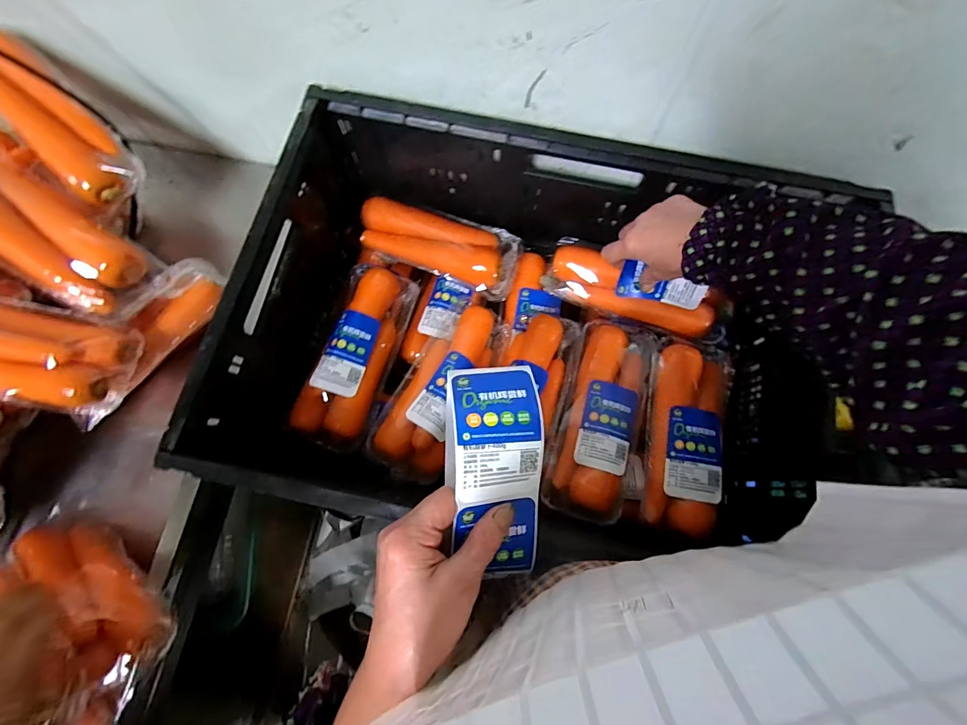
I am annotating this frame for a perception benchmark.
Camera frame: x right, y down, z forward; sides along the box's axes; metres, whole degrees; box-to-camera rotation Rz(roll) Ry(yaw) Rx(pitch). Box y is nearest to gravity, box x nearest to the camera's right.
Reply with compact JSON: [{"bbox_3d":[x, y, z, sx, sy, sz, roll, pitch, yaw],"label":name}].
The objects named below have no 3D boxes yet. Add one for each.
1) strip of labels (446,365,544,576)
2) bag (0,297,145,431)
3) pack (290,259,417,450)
[{"bbox_3d":[0.007,0.075,0.293,0.069,0.049,0.146,-2,76,0],"label":"strip of labels"},{"bbox_3d":[-0.497,-0.012,0.428,0.232,0.068,0.112,14,76,-10],"label":"bag"},{"bbox_3d":[-0.160,-0.018,0.511,0.093,0.053,0.240,16,76,4],"label":"pack"}]

